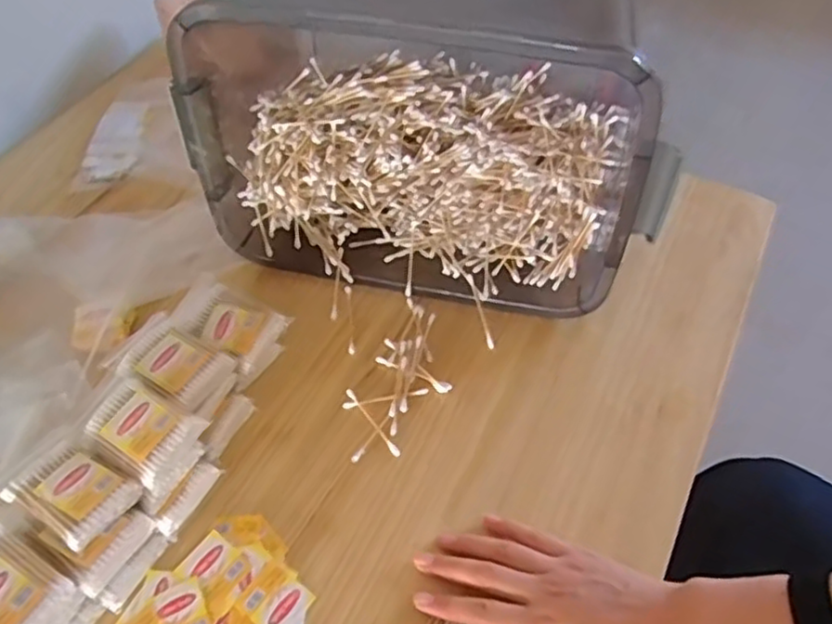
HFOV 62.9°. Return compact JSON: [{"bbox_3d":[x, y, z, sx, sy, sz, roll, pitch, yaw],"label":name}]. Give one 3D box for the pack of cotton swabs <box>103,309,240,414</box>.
[{"bbox_3d":[-0.192,0.036,0.530,0.090,0.014,0.057,24,57,18],"label":"pack of cotton swabs"}]

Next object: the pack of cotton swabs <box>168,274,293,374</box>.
[{"bbox_3d":[-0.159,0.010,0.567,0.087,0.026,0.065,26,47,8],"label":"pack of cotton swabs"}]

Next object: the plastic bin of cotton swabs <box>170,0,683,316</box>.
[{"bbox_3d":[0.002,-0.171,0.605,0.419,0.236,0.214,11,55,7],"label":"plastic bin of cotton swabs"}]

